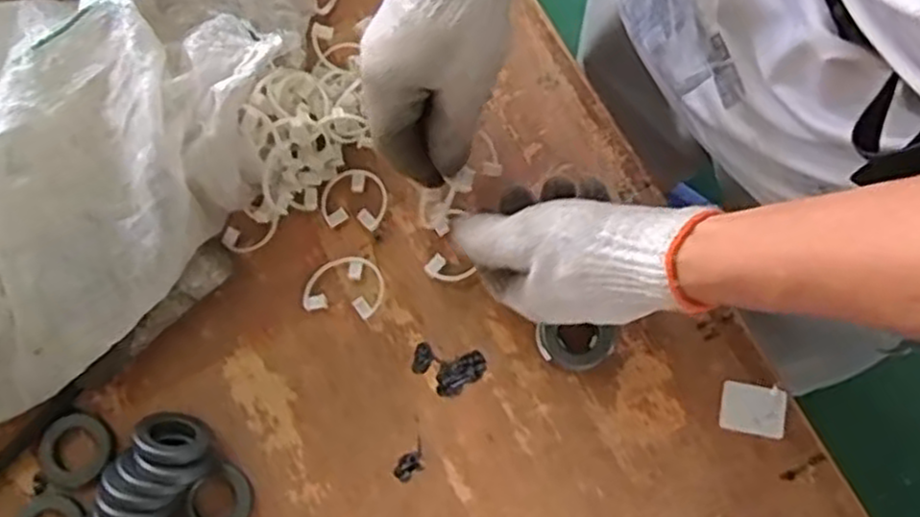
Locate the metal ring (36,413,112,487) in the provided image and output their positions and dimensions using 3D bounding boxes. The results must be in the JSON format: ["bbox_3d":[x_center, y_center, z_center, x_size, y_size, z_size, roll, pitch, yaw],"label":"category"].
[{"bbox_3d":[-0.237,0.117,0.462,0.042,0.010,0.043,0,77,-1],"label":"metal ring"}]

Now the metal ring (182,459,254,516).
[{"bbox_3d":[-0.145,0.147,0.454,0.040,0.009,0.037,0,77,-1],"label":"metal ring"}]

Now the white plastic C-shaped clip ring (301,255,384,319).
[{"bbox_3d":[-0.075,0.017,0.488,0.051,0.008,0.039,9,77,1],"label":"white plastic C-shaped clip ring"}]

